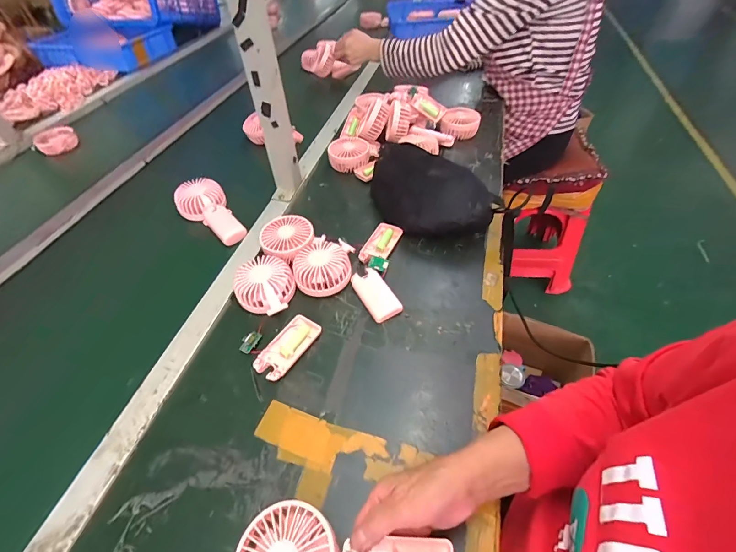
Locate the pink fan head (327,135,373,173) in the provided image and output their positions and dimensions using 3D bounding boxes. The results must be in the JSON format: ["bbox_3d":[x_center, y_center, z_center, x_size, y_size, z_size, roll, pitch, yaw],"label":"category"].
[{"bbox_3d":[-0.040,-0.270,0.788,0.093,0.050,0.093,-2,49,2],"label":"pink fan head"}]

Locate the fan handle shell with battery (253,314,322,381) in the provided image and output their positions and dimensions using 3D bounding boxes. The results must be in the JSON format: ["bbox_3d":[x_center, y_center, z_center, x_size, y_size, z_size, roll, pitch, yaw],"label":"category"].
[{"bbox_3d":[-0.109,0.095,0.485,0.043,0.010,0.097,26,55,24],"label":"fan handle shell with battery"}]

